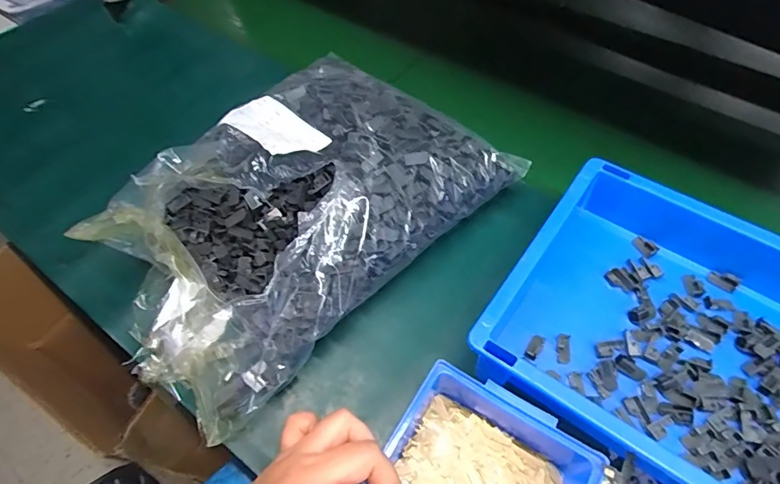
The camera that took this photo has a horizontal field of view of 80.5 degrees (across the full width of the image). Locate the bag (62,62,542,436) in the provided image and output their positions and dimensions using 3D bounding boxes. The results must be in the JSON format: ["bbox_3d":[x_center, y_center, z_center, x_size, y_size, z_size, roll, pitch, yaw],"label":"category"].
[{"bbox_3d":[-0.078,-0.035,0.401,0.349,0.126,0.208,-39,63,-21],"label":"bag"}]

